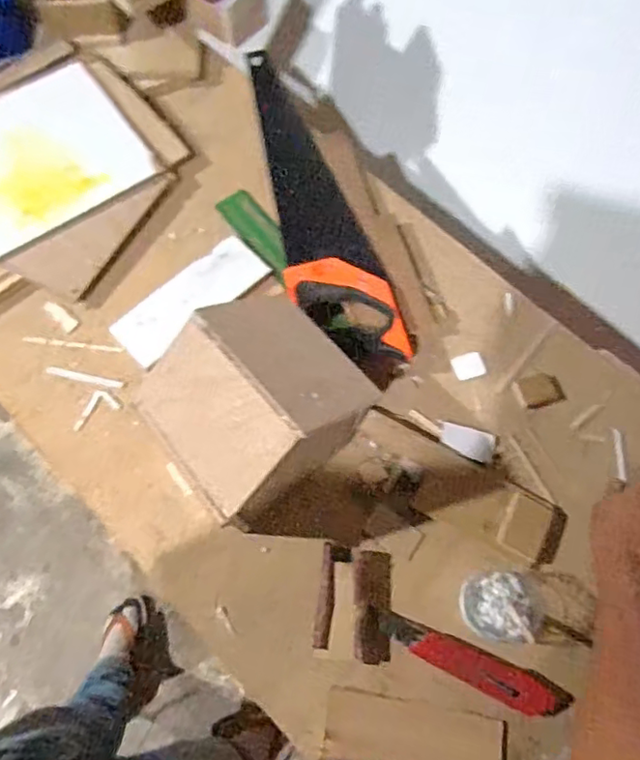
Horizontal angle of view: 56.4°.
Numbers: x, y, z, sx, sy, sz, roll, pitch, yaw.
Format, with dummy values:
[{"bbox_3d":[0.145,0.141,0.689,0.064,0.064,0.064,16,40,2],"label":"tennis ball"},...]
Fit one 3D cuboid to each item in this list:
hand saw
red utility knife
[{"bbox_3d":[-0.031,-0.237,0.763,0.121,0.039,0.524,-19,69,-8],"label":"hand saw"},{"bbox_3d":[0.143,0.275,0.573,0.181,0.016,0.036,21,69,8],"label":"red utility knife"}]

